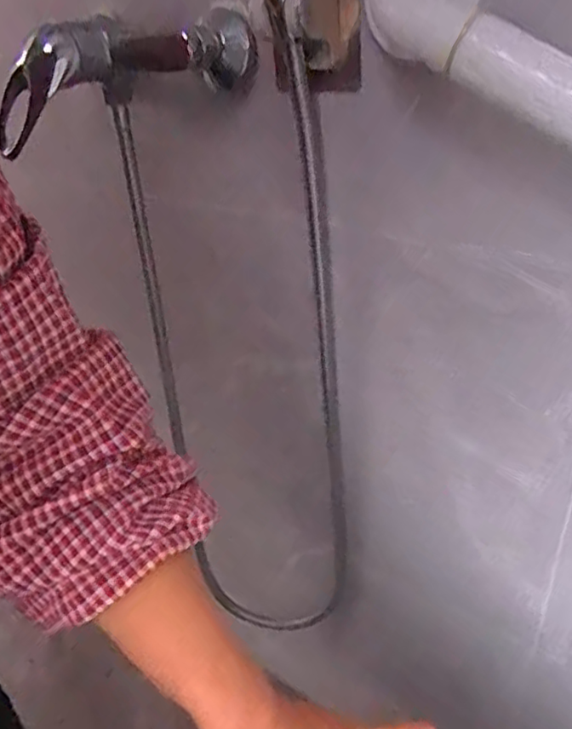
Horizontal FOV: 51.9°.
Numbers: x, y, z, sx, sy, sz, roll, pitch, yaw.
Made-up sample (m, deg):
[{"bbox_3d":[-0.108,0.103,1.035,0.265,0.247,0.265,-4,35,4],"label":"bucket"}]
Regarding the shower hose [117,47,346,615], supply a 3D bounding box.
[{"bbox_3d":[-0.034,0.063,0.643,0.199,0.721,0.095,12,35,23],"label":"shower hose"}]

